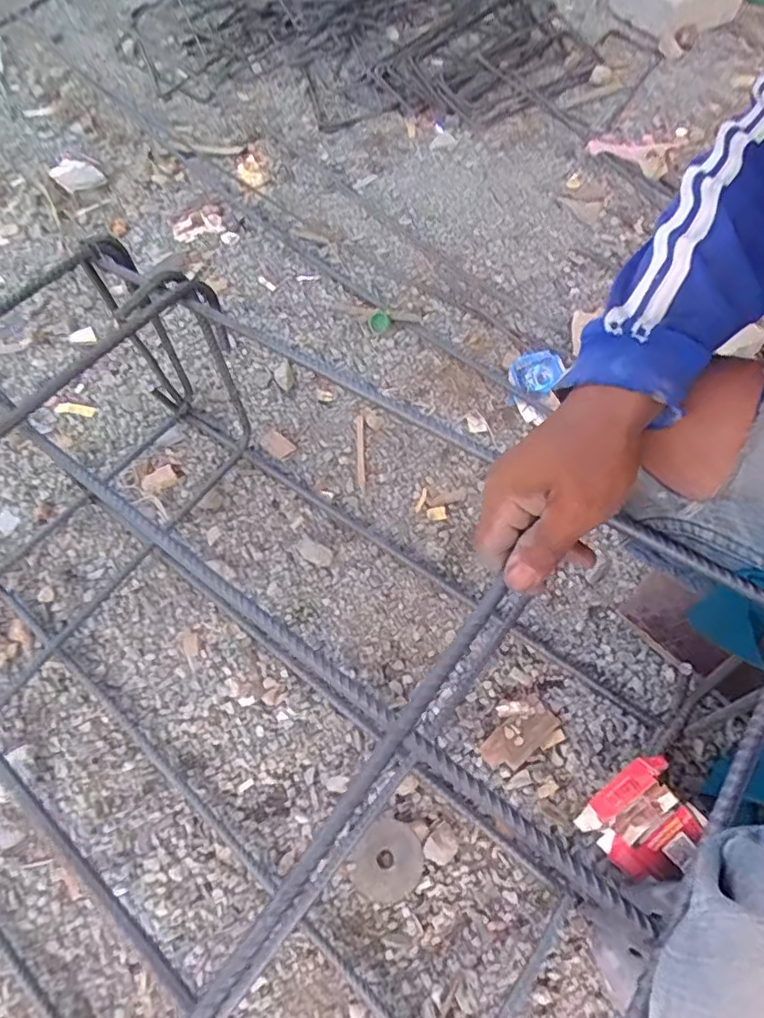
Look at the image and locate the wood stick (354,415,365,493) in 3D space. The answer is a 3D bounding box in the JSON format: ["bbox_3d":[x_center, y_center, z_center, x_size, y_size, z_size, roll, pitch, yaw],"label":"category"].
[{"bbox_3d":[-0.027,-0.073,0.734,0.011,0.004,0.113,-5,62,1],"label":"wood stick"}]

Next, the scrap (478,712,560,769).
[{"bbox_3d":[0.133,0.220,0.558,0.078,0.008,0.035,-37,66,-16],"label":"scrap"}]

